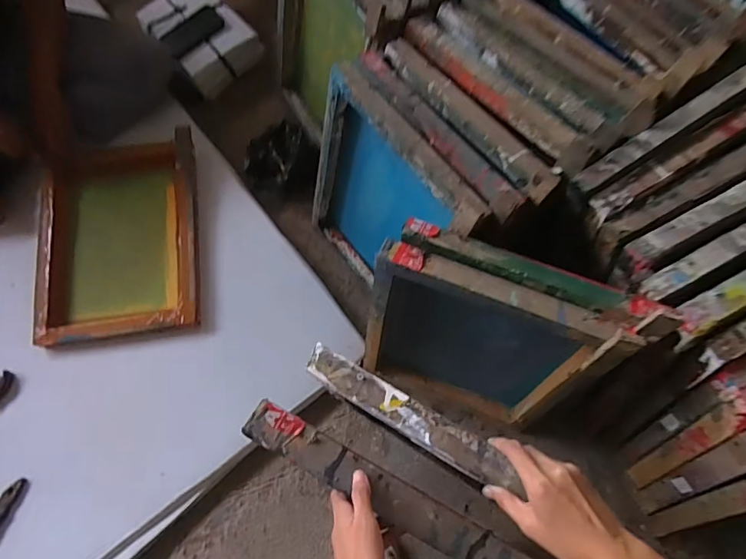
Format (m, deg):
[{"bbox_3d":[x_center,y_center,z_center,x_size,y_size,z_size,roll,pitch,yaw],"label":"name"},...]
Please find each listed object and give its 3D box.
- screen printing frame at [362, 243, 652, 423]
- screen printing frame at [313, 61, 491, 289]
[{"bbox_3d":[0.168,0.108,0.809,0.348,0.436,0.060,23,61,11],"label":"screen printing frame"},{"bbox_3d":[0.019,-0.123,0.904,0.052,0.443,0.349,-33,72,-23],"label":"screen printing frame"}]

